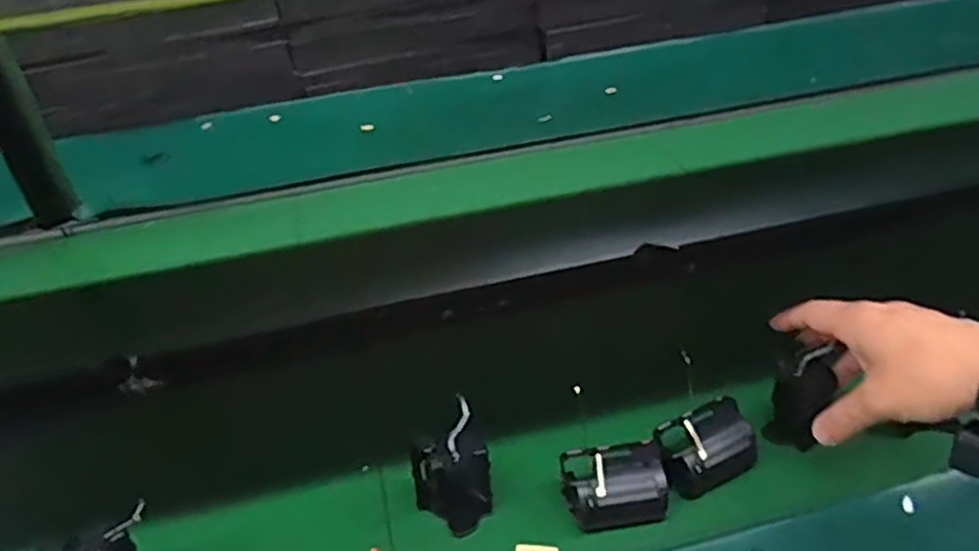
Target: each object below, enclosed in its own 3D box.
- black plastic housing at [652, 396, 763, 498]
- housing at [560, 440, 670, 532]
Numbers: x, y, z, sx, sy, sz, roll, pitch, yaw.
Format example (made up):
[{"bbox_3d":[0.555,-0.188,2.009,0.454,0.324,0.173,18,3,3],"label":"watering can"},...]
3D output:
[{"bbox_3d":[0.158,0.130,0.531,0.077,0.044,0.049,-19,39,-16],"label":"black plastic housing"},{"bbox_3d":[0.092,0.150,0.513,0.070,0.039,0.050,-10,37,-7],"label":"housing"}]

